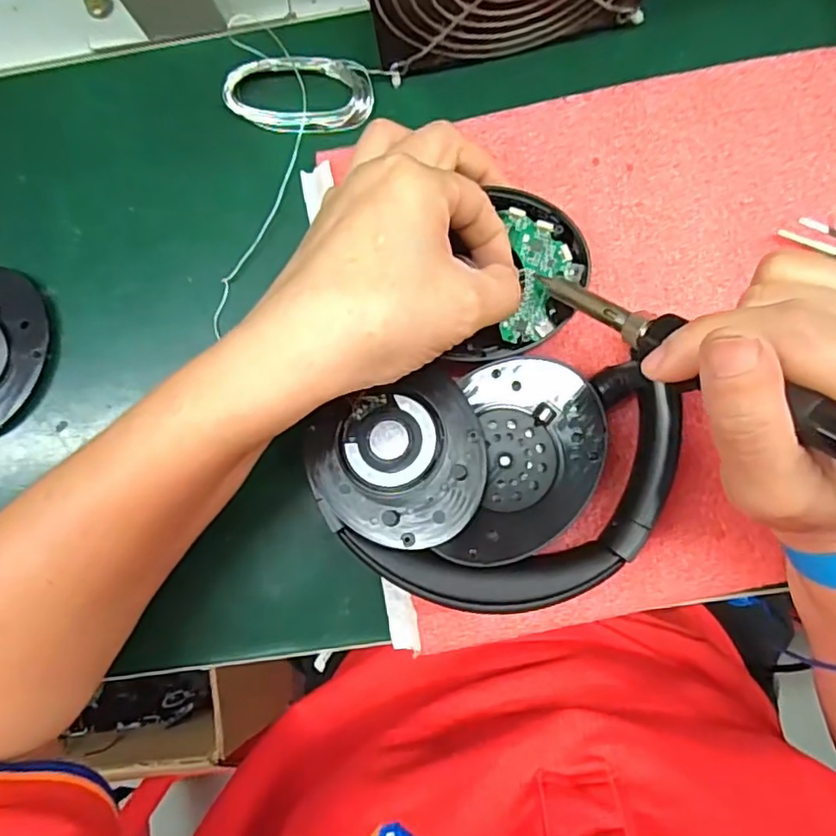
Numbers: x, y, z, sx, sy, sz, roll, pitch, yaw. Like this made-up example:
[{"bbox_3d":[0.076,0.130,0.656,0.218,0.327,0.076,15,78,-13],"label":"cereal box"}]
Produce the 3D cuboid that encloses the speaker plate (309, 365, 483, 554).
[{"bbox_3d":[-0.007,0.019,0.248,0.069,0.013,0.064,0,87,3],"label":"speaker plate"}]

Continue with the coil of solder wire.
[{"bbox_3d":[-0.056,-0.151,0.289,0.068,0.009,0.036,-3,87,4],"label":"coil of solder wire"}]

